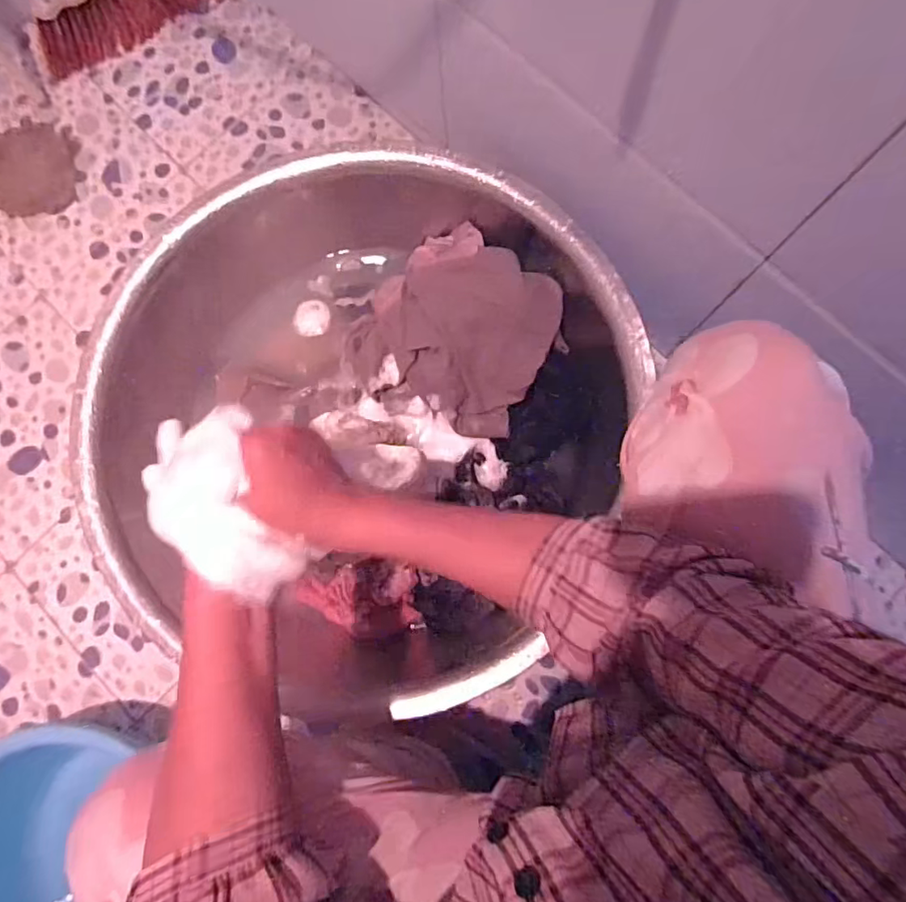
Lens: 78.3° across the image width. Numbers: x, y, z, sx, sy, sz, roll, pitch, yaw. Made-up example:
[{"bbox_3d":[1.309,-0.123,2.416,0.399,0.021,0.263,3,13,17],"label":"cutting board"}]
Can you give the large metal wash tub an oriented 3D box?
[{"bbox_3d":[-0.114,-0.057,0.731,0.585,0.230,0.603,29,84,7],"label":"large metal wash tub"}]

